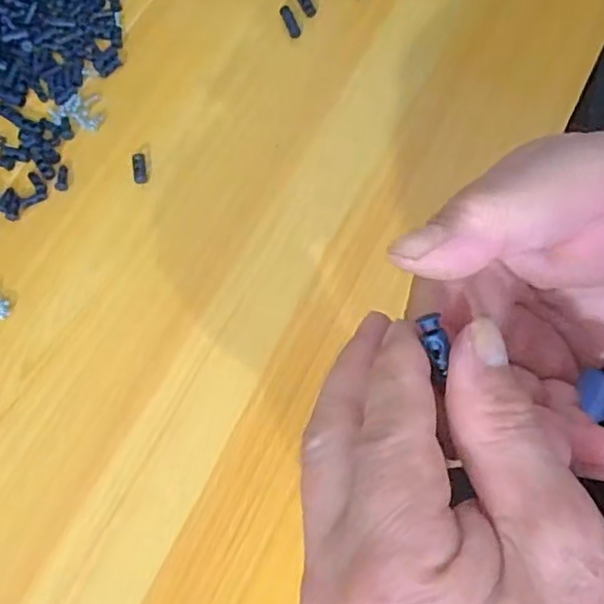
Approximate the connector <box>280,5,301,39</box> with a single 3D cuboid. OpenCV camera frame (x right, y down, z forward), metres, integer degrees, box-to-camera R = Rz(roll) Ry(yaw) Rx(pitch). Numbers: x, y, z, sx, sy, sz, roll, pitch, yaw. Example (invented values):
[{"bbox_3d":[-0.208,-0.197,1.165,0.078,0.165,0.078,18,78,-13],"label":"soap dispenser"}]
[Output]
[{"bbox_3d":[-0.008,-0.196,0.442,0.009,0.004,0.024,-23,73,-7],"label":"connector"}]

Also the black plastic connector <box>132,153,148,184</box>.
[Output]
[{"bbox_3d":[-0.103,-0.085,0.402,0.008,0.004,0.021,-10,72,-3],"label":"black plastic connector"}]

